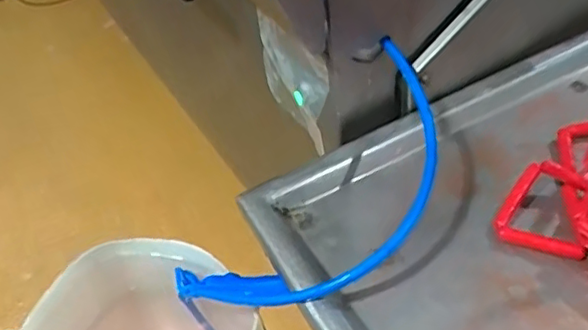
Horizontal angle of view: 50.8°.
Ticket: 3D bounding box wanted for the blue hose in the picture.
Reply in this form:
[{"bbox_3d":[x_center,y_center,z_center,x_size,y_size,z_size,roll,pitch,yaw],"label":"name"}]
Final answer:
[{"bbox_3d":[0.014,0.072,0.733,0.420,0.062,0.217,-42,46,15],"label":"blue hose"}]

